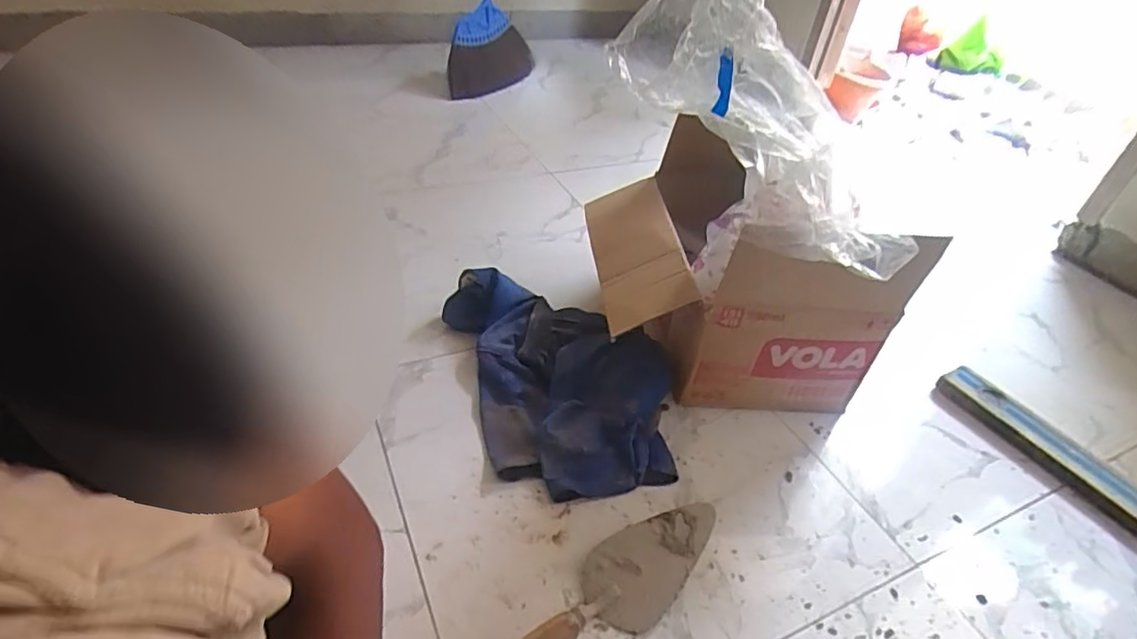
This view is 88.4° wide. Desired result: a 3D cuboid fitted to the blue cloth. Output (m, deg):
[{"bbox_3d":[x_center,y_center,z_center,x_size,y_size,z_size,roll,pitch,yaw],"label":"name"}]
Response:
[{"bbox_3d":[-0.009,0.067,0.800,0.248,0.074,0.373,-10,42,-19],"label":"blue cloth"}]

